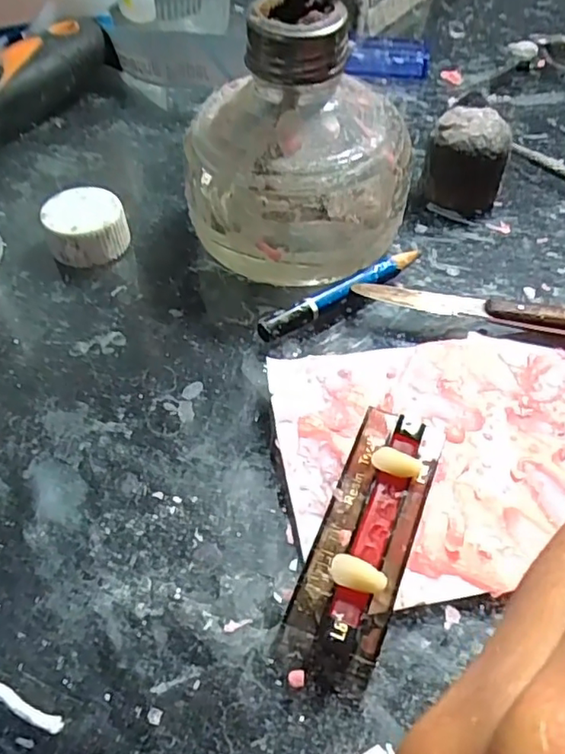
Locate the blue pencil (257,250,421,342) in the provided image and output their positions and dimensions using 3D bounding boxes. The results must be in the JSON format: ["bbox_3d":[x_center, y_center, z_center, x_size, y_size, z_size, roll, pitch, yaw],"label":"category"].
[{"bbox_3d":[0.020,-0.028,0.198,0.064,0.009,0.007,-30,56,-22],"label":"blue pencil"}]

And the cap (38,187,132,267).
[{"bbox_3d":[-0.071,-0.054,0.216,0.028,0.017,0.028,0,51,1],"label":"cap"}]

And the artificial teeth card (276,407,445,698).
[{"bbox_3d":[0.021,0.035,0.143,0.021,0.010,0.071,17,53,15],"label":"artificial teeth card"}]

